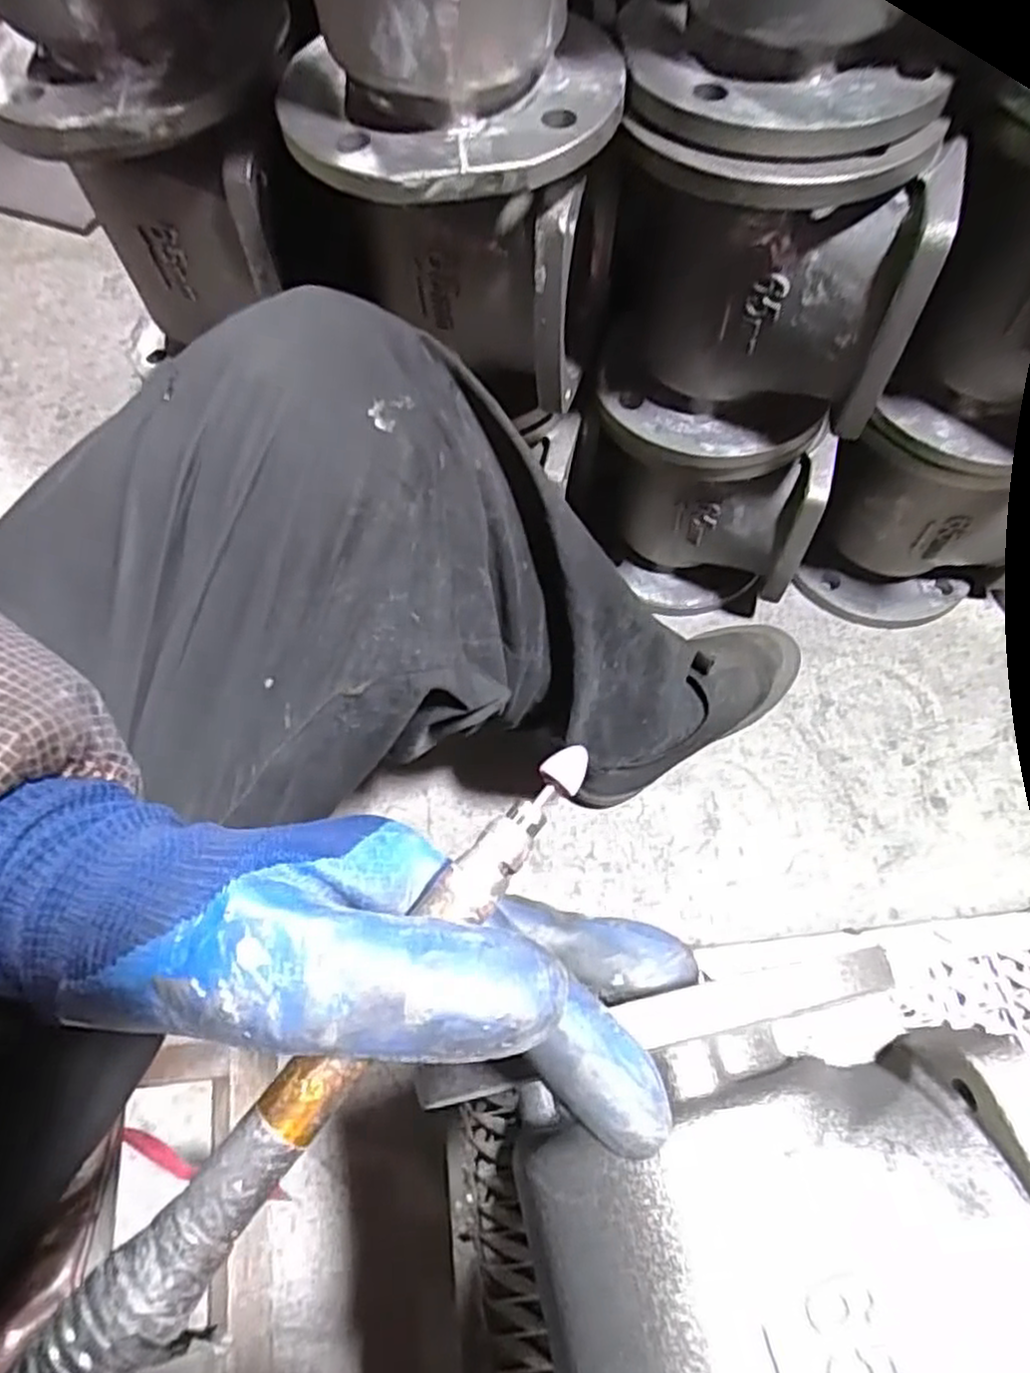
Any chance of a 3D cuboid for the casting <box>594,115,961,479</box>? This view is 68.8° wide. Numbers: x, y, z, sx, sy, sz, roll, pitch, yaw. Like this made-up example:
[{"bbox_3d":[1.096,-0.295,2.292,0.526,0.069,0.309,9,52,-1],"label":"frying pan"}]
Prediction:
[{"bbox_3d":[0.141,-0.250,0.471,0.165,0.200,0.150,0,63,3],"label":"casting"}]

